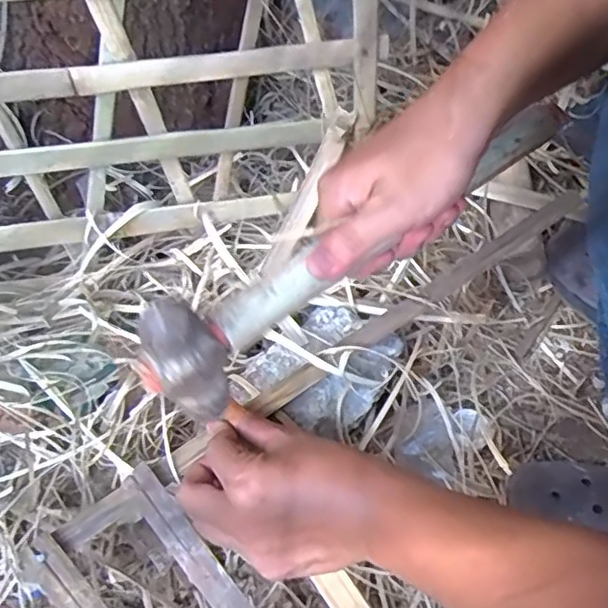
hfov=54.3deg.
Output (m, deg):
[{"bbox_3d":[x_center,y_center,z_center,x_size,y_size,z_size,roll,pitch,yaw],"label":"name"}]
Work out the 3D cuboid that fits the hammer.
[{"bbox_3d":[0.040,-0.039,0.322,0.280,0.086,0.023,-34,61,-20],"label":"hammer"}]

